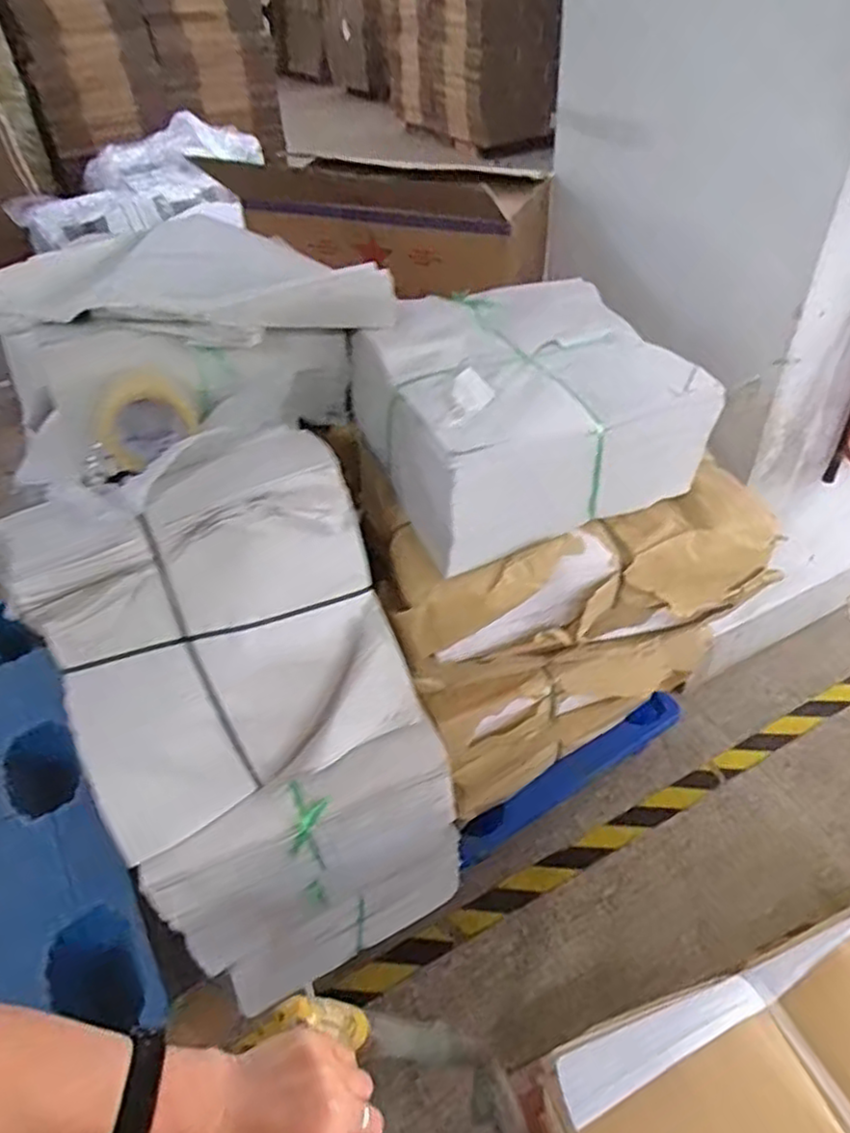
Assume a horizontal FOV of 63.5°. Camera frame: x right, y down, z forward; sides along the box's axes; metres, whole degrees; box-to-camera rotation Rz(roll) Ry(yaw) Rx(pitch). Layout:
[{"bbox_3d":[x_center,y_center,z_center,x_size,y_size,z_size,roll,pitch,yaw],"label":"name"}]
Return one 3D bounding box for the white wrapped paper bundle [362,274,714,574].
[{"bbox_3d":[0.126,-0.217,0.930,0.391,0.168,0.343,-21,45,-16],"label":"white wrapped paper bundle"}]

